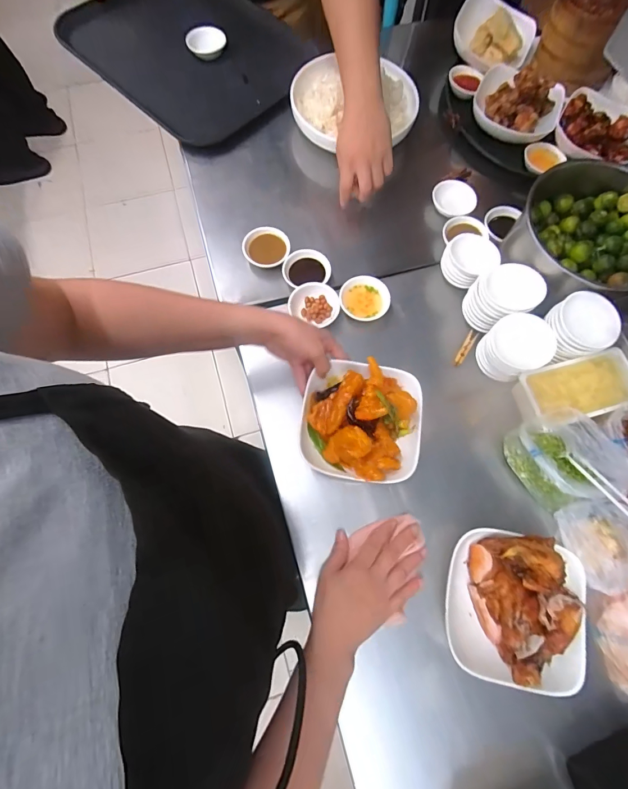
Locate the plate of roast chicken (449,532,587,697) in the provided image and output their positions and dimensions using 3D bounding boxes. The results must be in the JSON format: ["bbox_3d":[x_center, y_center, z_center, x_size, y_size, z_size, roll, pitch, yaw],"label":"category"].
[{"bbox_3d":[0.222,0.232,0.404,0.138,0.075,0.151,8,72,3],"label":"plate of roast chicken"}]

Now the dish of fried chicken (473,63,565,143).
[{"bbox_3d":[0.371,-0.535,0.674,0.157,0.058,0.129,31,75,9],"label":"dish of fried chicken"}]

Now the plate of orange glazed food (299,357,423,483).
[{"bbox_3d":[0.060,0.030,0.459,0.148,0.061,0.148,0,72,0],"label":"plate of orange glazed food"}]

